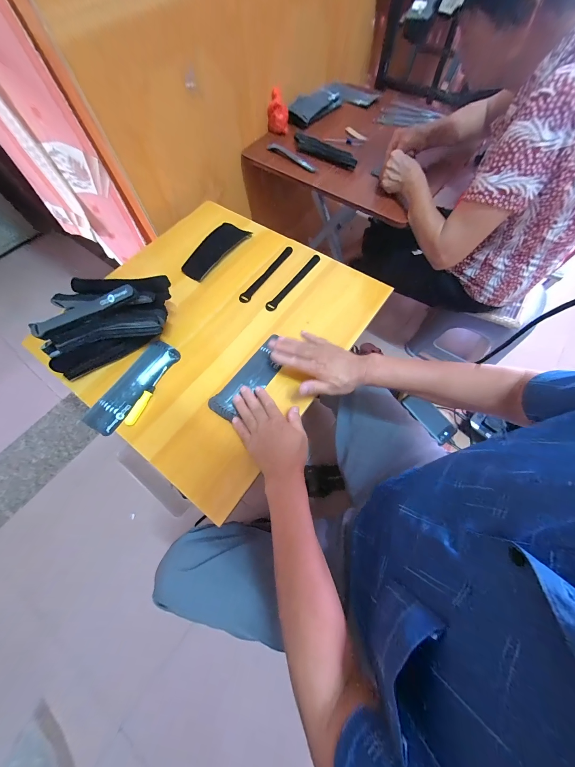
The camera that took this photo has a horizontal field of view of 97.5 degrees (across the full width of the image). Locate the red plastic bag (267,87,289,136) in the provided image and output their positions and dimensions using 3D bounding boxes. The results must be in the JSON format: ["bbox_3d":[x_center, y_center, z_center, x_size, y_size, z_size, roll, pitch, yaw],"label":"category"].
[{"bbox_3d":[-0.031,-0.846,0.784,0.067,0.079,0.063,0,67,1],"label":"red plastic bag"}]

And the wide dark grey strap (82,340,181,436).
[{"bbox_3d":[-0.298,0.002,0.490,0.064,0.015,0.200,29,71,12],"label":"wide dark grey strap"}]

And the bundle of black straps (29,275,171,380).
[{"bbox_3d":[-0.342,-0.126,0.483,0.252,0.105,0.130,-23,69,-9],"label":"bundle of black straps"}]

